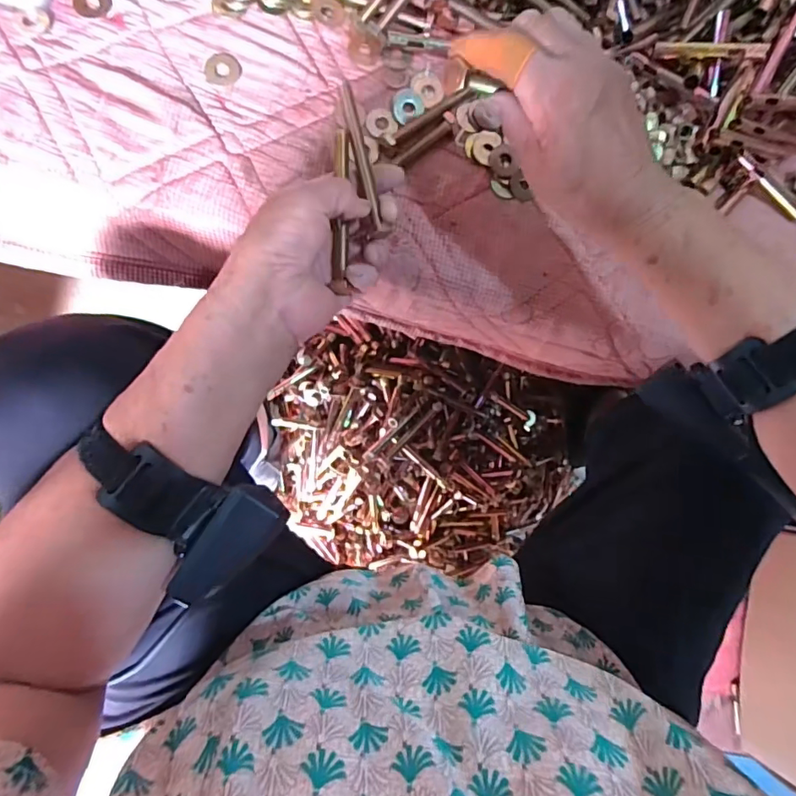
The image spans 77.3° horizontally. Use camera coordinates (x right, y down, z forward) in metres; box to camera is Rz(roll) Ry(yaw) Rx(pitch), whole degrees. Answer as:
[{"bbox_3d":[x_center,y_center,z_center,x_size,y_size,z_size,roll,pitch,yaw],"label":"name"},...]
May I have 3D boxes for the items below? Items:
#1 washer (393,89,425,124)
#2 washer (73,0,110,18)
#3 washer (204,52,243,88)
[{"bbox_3d":[0.007,-0.228,0.390,0.024,0.004,0.023,1,85,-10],"label":"washer"},{"bbox_3d":[-0.222,-0.286,0.359,0.023,0.004,0.023,1,85,-10],"label":"washer"},{"bbox_3d":[-0.129,-0.241,0.365,0.024,0.004,0.027,36,80,-5],"label":"washer"}]

